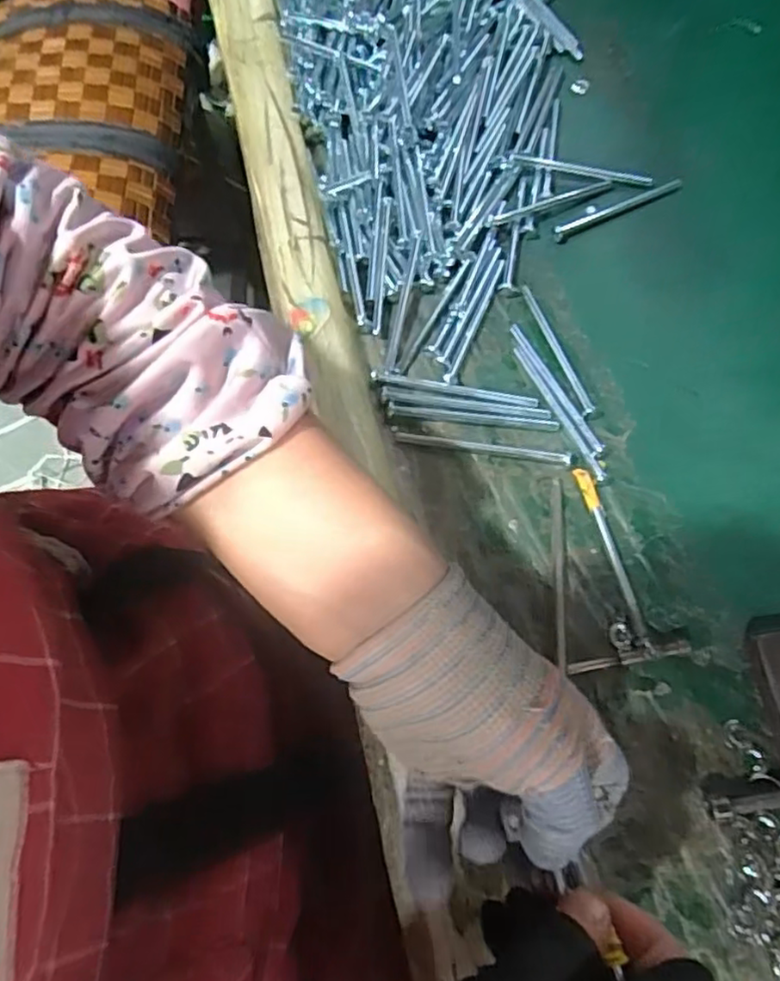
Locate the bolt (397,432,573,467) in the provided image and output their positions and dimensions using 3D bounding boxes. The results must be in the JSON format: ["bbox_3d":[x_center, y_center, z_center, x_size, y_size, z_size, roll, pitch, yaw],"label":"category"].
[{"bbox_3d":[0.053,-0.025,0.386,0.101,0.006,0.008,9,67,5],"label":"bolt"}]

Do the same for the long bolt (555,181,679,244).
[{"bbox_3d":[0.155,-0.191,0.451,0.097,0.008,0.010,-25,69,-10],"label":"long bolt"}]

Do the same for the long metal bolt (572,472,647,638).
[{"bbox_3d":[0.121,0.032,0.361,0.010,0.004,0.097,-14,67,-5],"label":"long metal bolt"}]

